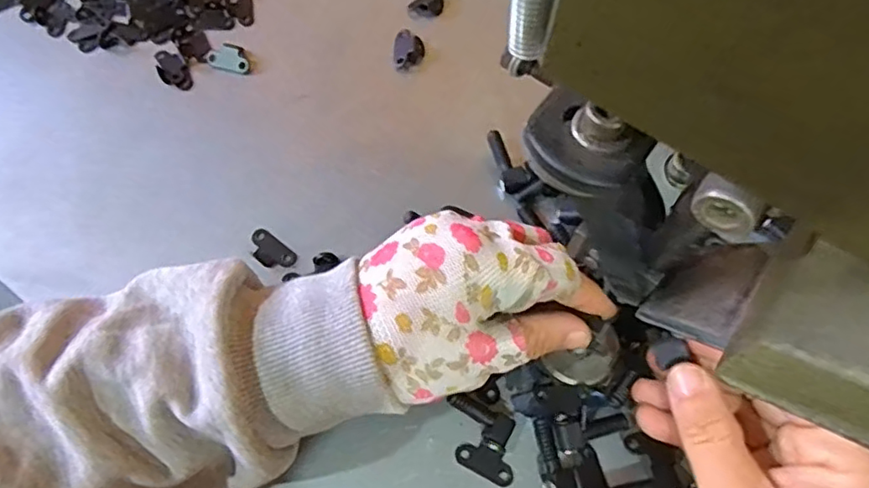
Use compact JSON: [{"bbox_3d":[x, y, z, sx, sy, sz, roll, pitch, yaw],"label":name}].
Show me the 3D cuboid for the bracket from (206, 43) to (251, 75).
[{"bbox_3d":[-0.132,-0.119,0.395,0.027,0.008,0.017,12,68,5],"label":"bracket"}]

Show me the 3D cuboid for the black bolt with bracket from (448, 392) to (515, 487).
[{"bbox_3d":[0.022,0.094,0.295,0.039,0.013,0.030,24,70,9],"label":"black bolt with bracket"}]

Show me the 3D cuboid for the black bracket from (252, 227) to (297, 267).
[{"bbox_3d":[-0.091,0.004,0.342,0.030,0.007,0.016,37,72,14],"label":"black bracket"}]

